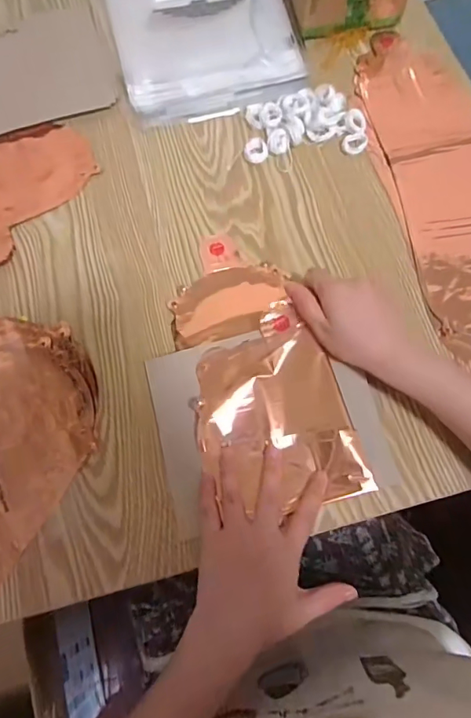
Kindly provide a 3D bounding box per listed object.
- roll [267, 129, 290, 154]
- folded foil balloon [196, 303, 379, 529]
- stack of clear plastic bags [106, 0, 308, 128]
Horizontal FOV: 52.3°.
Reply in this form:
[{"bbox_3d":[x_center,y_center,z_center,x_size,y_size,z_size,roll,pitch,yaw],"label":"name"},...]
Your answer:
[{"bbox_3d":[0.047,-0.239,0.526,0.023,0.008,0.027,4,71,3],"label":"roll"},{"bbox_3d":[0.032,0.048,0.424,0.131,0.008,0.170,-18,78,-2],"label":"folded foil balloon"},{"bbox_3d":[-0.035,-0.394,0.578,0.213,0.020,0.237,-14,71,-3],"label":"stack of clear plastic bags"}]

